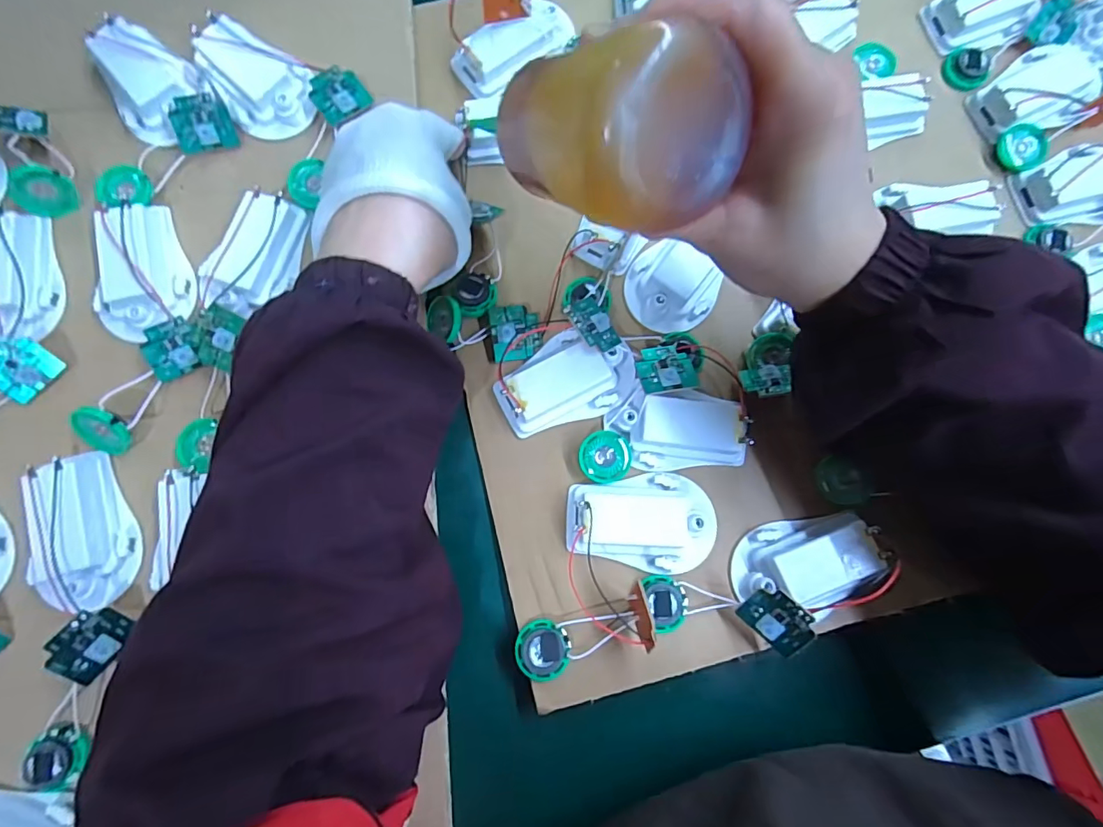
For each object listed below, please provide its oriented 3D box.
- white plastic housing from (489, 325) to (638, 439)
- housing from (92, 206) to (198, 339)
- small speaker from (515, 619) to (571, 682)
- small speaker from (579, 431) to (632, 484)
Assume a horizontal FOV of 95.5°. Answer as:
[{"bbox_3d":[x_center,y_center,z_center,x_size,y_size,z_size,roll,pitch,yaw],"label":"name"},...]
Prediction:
[{"bbox_3d":[0.009,-0.020,0.283,0.078,0.018,0.051,-22,88,-7],"label":"white plastic housing"},{"bbox_3d":[-0.230,-0.080,0.279,0.047,0.020,0.075,-5,86,-6],"label":"housing"},{"bbox_3d":[-0.004,0.122,0.256,0.027,0.007,0.028,-5,86,-6],"label":"small speaker"},{"bbox_3d":[0.030,0.024,0.280,0.028,0.007,0.028,-4,86,-6],"label":"small speaker"}]

